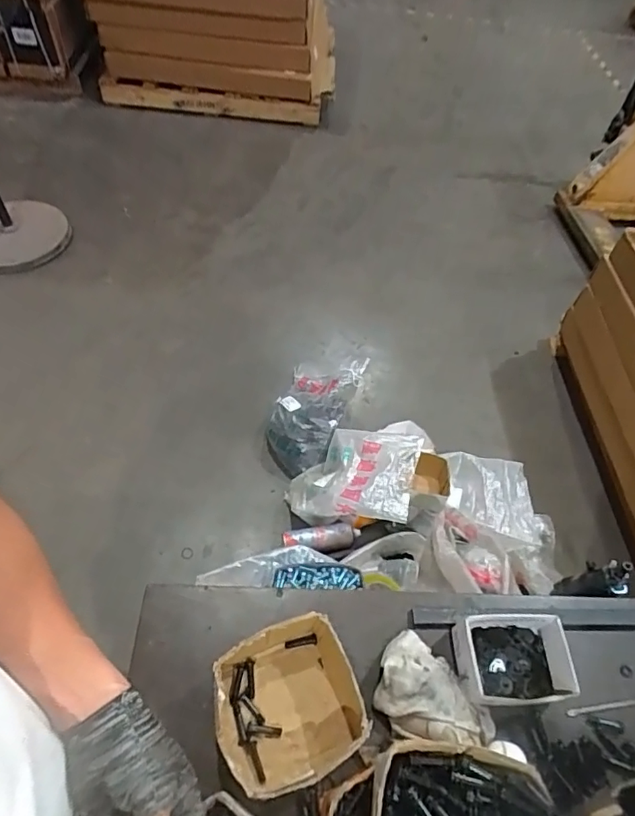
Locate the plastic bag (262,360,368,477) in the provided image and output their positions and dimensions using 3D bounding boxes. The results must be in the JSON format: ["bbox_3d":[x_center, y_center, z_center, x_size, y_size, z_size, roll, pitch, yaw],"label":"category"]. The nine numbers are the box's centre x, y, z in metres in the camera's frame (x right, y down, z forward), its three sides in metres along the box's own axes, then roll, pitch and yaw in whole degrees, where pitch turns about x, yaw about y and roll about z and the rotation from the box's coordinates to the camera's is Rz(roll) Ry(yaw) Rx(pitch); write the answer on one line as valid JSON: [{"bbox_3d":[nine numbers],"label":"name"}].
[{"bbox_3d":[-0.023,-0.007,1.518,0.234,0.210,0.384,23,55,11],"label":"plastic bag"}]

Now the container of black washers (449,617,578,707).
[{"bbox_3d":[0.231,0.299,0.607,0.127,0.050,0.099,2,54,-4],"label":"container of black washers"}]

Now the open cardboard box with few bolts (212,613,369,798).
[{"bbox_3d":[-0.032,0.319,0.562,0.155,0.081,0.152,-13,56,-15],"label":"open cardboard box with few bolts"}]

